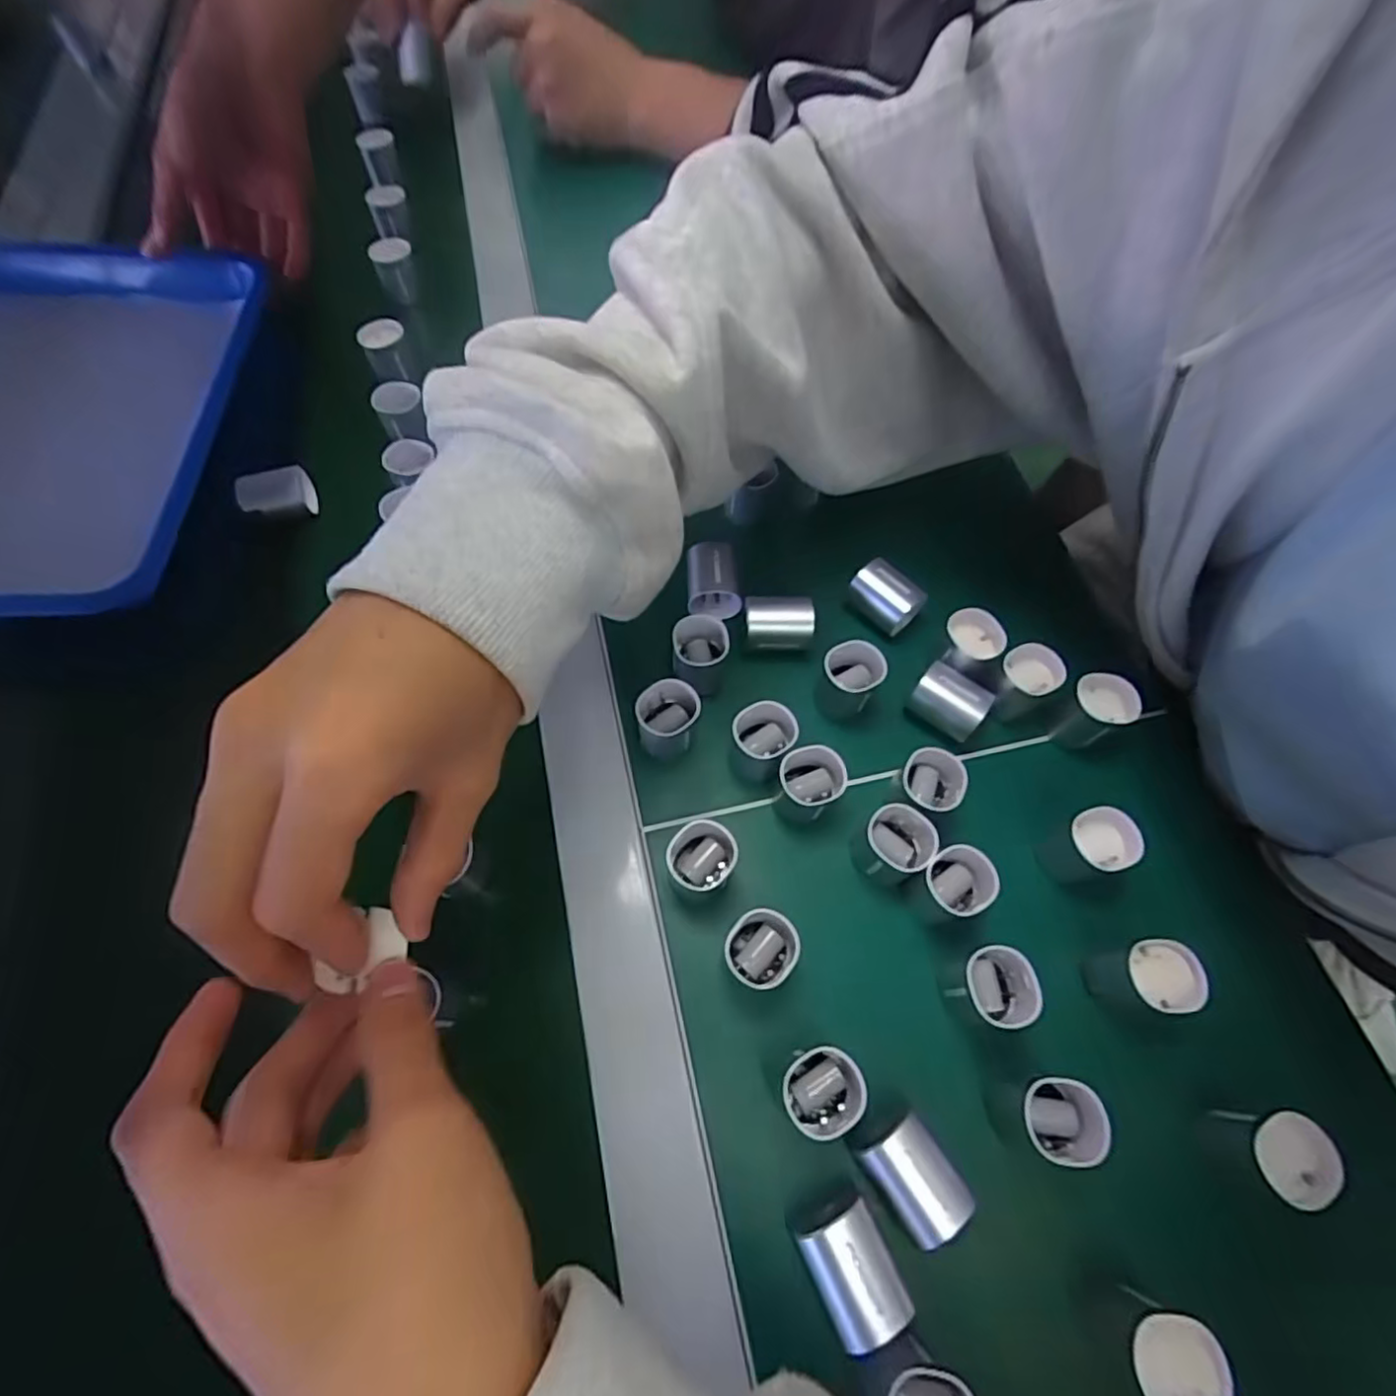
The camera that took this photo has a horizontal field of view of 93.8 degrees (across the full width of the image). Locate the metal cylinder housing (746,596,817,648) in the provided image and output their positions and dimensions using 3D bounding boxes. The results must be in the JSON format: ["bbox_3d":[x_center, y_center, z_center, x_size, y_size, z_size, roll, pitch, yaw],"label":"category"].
[{"bbox_3d":[0.045,-0.039,0.362,0.036,0.027,0.025,0,60,1],"label":"metal cylinder housing"}]

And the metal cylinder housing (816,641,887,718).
[{"bbox_3d":[0.080,-0.010,0.345,0.030,0.034,0.026,-31,64,-16],"label":"metal cylinder housing"}]

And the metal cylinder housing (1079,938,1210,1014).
[{"bbox_3d":[0.191,0.122,0.283,0.033,0.038,0.027,-5,60,-2],"label":"metal cylinder housing"}]

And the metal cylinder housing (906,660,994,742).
[{"bbox_3d":[0.132,0.002,0.344,0.035,0.027,0.026,34,66,19],"label":"metal cylinder housing"}]

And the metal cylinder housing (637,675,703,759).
[{"bbox_3d":[-0.015,0.011,0.331,0.031,0.035,0.025,-6,60,-3],"label":"metal cylinder housing"}]

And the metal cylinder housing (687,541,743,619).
[{"bbox_3d":[0.009,-0.069,0.376,0.029,0.024,0.040,-2,60,0],"label":"metal cylinder housing"}]

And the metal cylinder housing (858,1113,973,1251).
[{"bbox_3d":[0.083,0.187,0.255,0.026,0.032,0.035,-30,64,-15],"label":"metal cylinder housing"}]

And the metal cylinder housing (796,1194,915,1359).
[{"bbox_3d":[0.057,0.210,0.241,0.028,0.028,0.035,-23,62,-12],"label":"metal cylinder housing"}]

